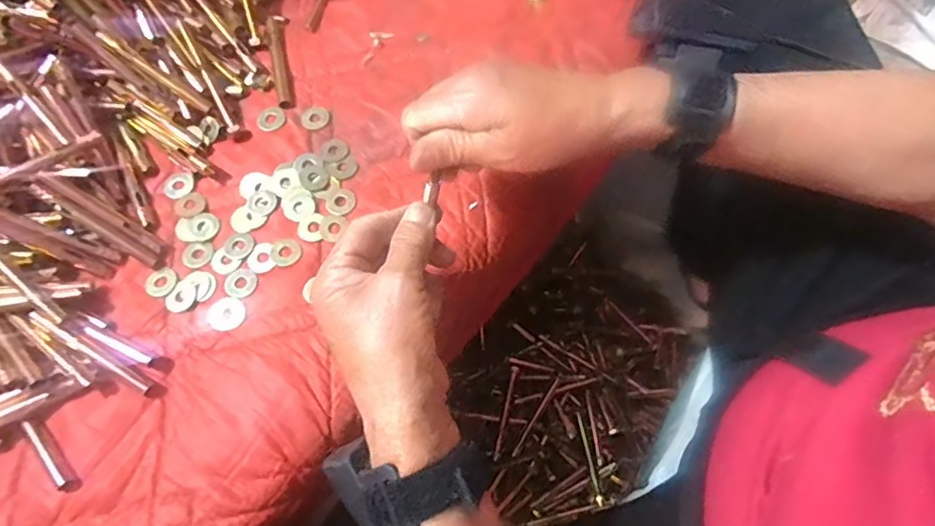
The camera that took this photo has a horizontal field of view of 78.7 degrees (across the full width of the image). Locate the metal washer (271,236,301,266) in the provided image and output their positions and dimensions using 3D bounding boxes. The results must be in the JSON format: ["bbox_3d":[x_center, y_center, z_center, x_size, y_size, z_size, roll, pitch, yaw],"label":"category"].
[{"bbox_3d":[-0.128,-0.009,0.400,0.022,0.004,0.021,0,68,0],"label":"metal washer"}]

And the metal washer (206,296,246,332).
[{"bbox_3d":[-0.164,0.034,0.386,0.027,0.004,0.023,15,69,6],"label":"metal washer"}]

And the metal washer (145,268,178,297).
[{"bbox_3d":[-0.215,0.013,0.399,0.022,0.004,0.022,0,68,0],"label":"metal washer"}]

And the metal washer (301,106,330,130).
[{"bbox_3d":[-0.119,-0.114,0.446,0.022,0.004,0.021,0,68,0],"label":"metal washer"}]

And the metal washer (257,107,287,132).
[{"bbox_3d":[-0.153,-0.112,0.444,0.022,0.004,0.020,0,68,0],"label":"metal washer"}]

